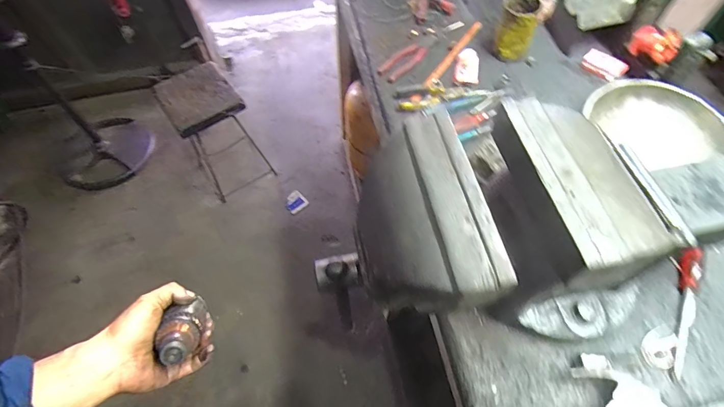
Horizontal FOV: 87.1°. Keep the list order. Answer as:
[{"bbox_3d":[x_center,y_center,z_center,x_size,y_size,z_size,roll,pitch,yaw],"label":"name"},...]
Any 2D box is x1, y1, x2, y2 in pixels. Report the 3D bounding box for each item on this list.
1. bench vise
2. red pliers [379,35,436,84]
[{"bbox_3d":[0.160,0.040,0.467,0.427,0.246,0.205,-3,60,0],"label":"bench vise"},{"bbox_3d":[0.110,-0.336,0.865,0.180,0.011,0.056,-40,66,-20],"label":"red pliers"}]

